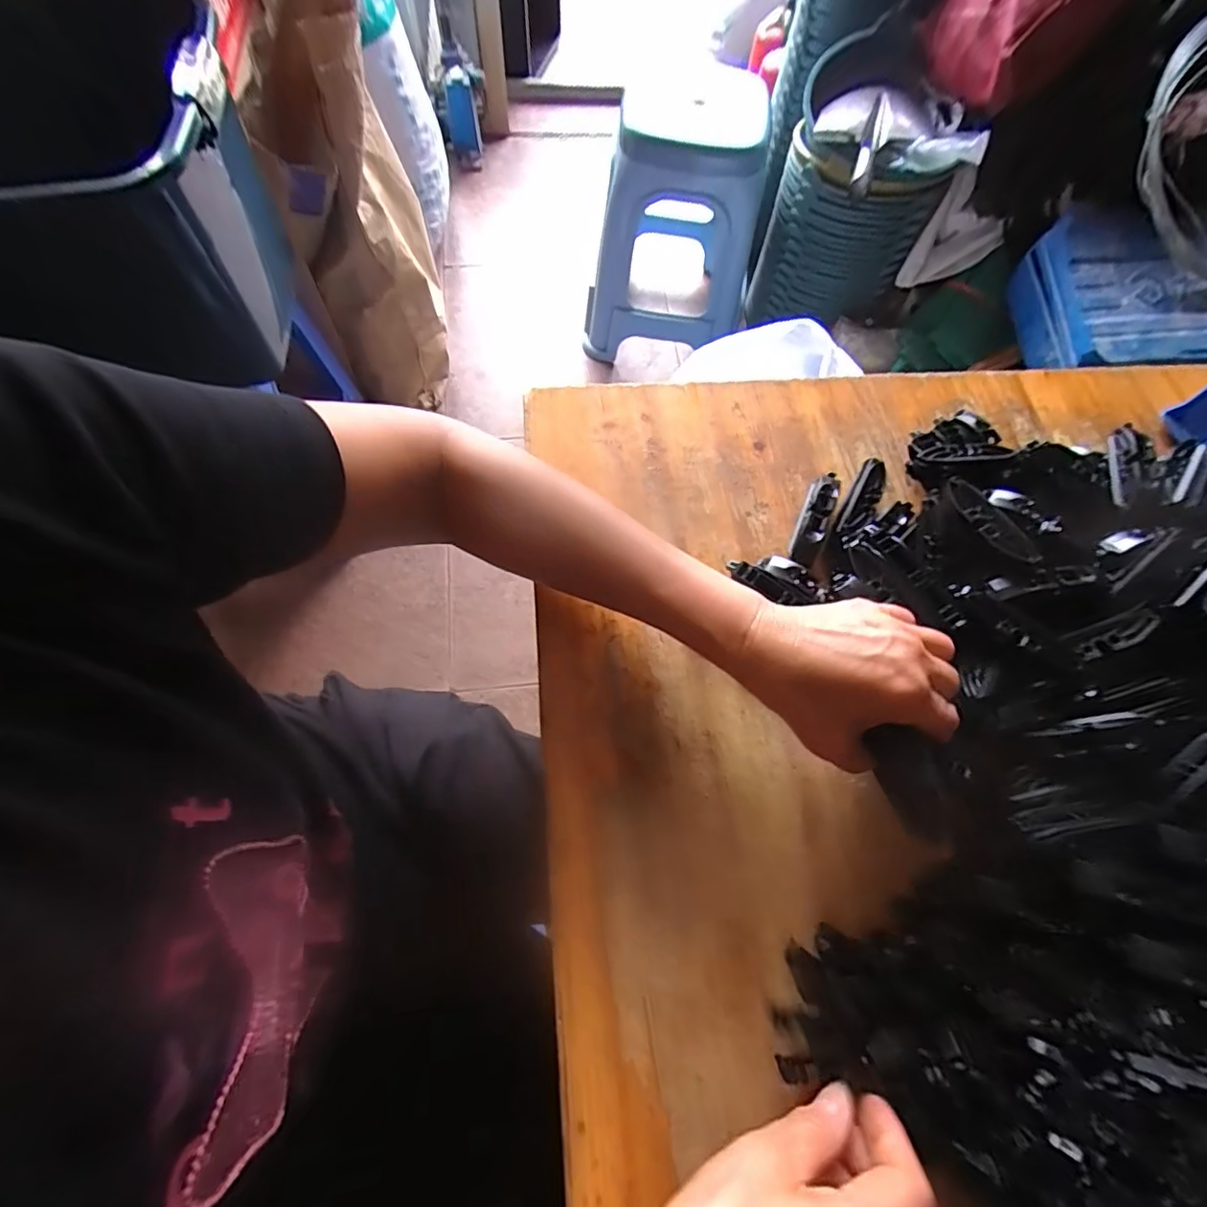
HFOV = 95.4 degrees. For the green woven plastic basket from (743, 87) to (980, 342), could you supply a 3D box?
[{"bbox_3d":[0.484,-0.763,1.122,0.282,0.398,0.249,11,67,2],"label":"green woven plastic basket"}]

